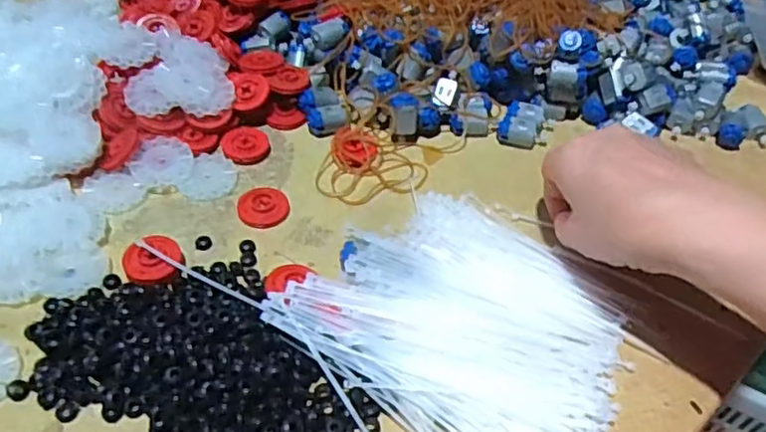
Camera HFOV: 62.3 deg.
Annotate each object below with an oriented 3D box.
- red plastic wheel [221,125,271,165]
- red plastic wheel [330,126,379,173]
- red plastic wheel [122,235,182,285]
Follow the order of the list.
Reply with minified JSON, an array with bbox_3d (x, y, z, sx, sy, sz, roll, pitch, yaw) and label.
[{"bbox_3d":[-0.097,-0.050,0.449,0.032,0.011,0.030,3,47,-3],"label":"red plastic wheel"},{"bbox_3d":[-0.020,-0.048,0.451,0.033,0.011,0.035,3,47,-3],"label":"red plastic wheel"},{"bbox_3d":[-0.133,0.025,0.366,0.031,0.010,0.033,3,47,-3],"label":"red plastic wheel"}]

